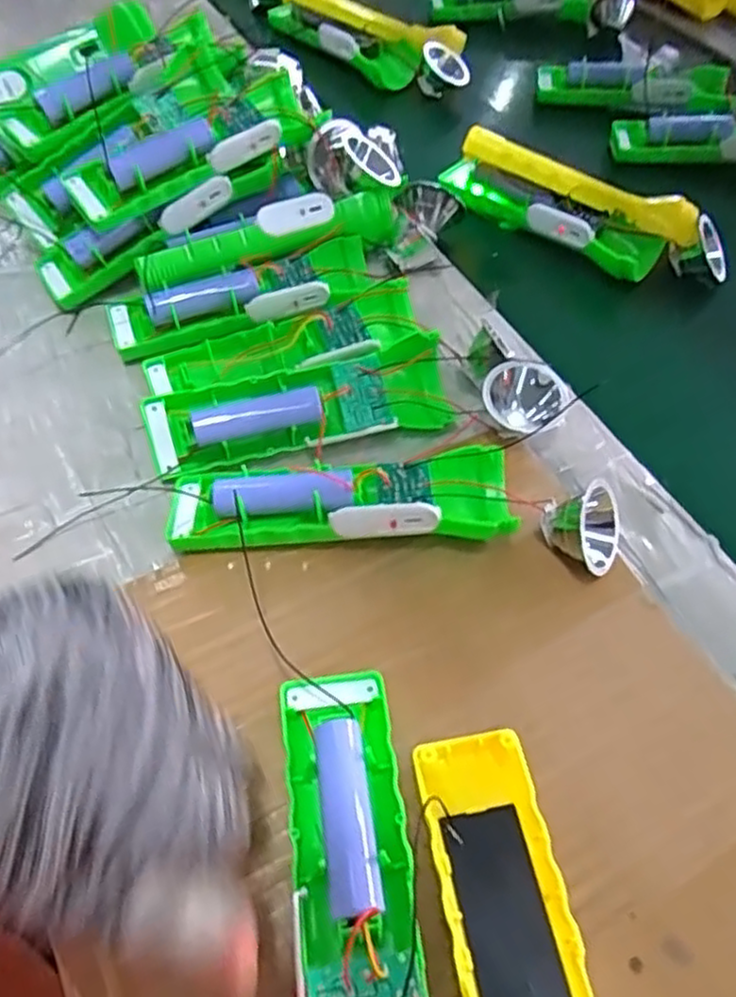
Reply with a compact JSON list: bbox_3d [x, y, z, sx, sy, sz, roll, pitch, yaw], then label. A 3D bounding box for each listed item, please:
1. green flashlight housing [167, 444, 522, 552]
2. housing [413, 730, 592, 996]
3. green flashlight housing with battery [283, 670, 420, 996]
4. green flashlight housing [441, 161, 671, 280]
[{"bbox_3d":[-0.013,0.002,0.340,0.158,0.033,0.044,-2,56,-3],"label":"green flashlight housing"},{"bbox_3d":[0.053,0.164,0.238,0.046,0.026,0.163,-8,57,-7],"label":"housing"},{"bbox_3d":[-0.005,0.141,0.248,0.047,0.031,0.163,-7,57,-6],"label":"green flashlight housing with battery"},{"bbox_3d":[0.123,-0.197,0.498,0.161,0.028,0.040,28,60,16],"label":"green flashlight housing"}]

